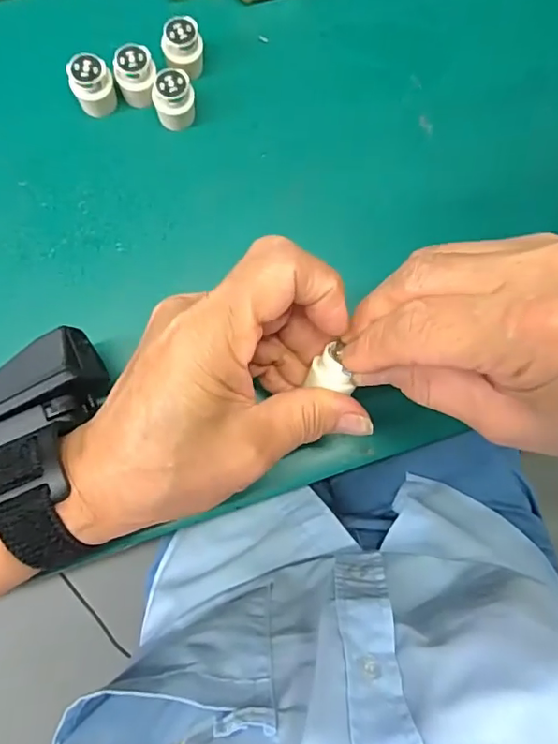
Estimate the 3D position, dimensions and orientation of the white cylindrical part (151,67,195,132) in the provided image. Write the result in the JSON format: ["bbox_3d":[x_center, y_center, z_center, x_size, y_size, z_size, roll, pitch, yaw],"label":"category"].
[{"bbox_3d":[-0.055,-0.142,0.285,0.021,0.029,0.018,-14,84,-7],"label":"white cylindrical part"}]

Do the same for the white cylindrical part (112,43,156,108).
[{"bbox_3d":[-0.075,-0.156,0.285,0.021,0.026,0.018,-9,83,-6],"label":"white cylindrical part"}]

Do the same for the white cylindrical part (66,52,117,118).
[{"bbox_3d":[-0.097,-0.149,0.282,0.020,0.028,0.019,1,82,-5],"label":"white cylindrical part"}]

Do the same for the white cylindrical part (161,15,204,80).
[{"bbox_3d":[-0.051,-0.172,0.289,0.021,0.026,0.019,-4,83,-5],"label":"white cylindrical part"}]

